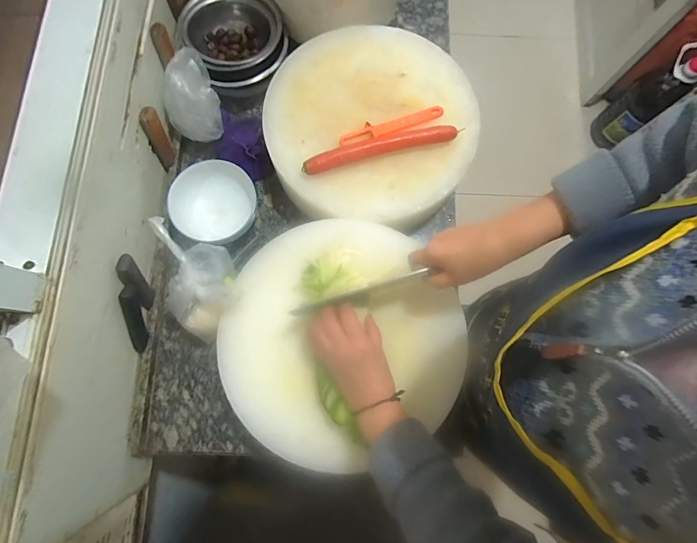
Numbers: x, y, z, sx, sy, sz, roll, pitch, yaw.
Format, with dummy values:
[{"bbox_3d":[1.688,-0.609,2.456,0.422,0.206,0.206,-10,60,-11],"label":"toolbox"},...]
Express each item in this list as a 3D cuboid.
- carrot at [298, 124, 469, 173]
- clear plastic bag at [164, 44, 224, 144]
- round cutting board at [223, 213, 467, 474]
[{"bbox_3d":[0.053,-0.205,0.611,0.259,0.035,0.030,-15,79,-4],"label":"carrot"},{"bbox_3d":[-0.277,-0.301,0.634,0.099,0.101,0.118,-27,80,-7],"label":"clear plastic bag"},{"bbox_3d":[-0.007,0.097,0.550,0.351,0.037,0.359,0,78,1],"label":"round cutting board"}]

